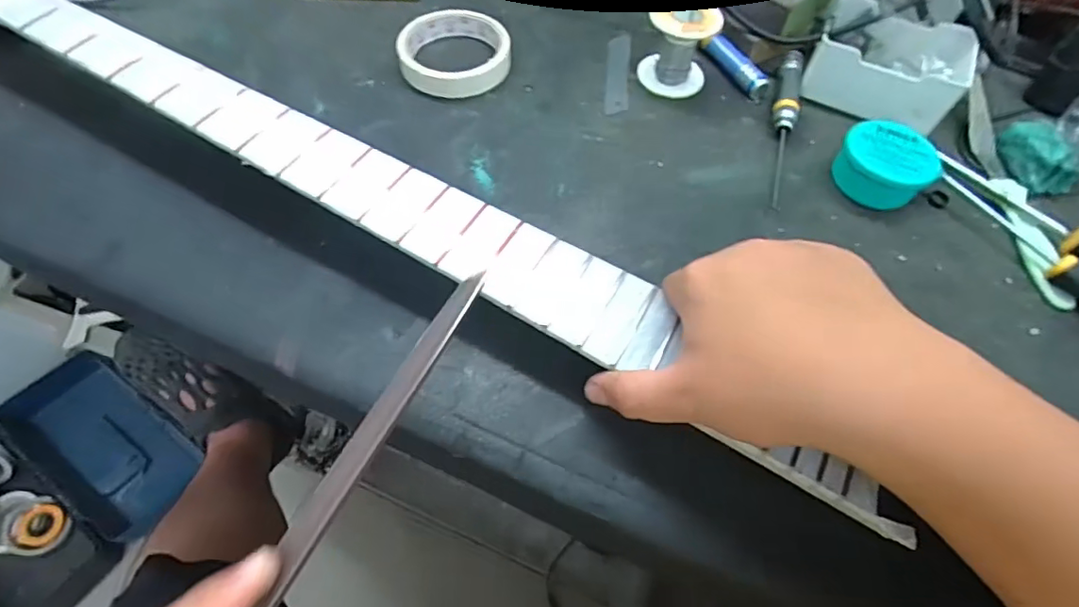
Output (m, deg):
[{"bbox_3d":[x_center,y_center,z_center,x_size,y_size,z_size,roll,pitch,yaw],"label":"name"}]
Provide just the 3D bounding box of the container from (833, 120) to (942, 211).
[{"bbox_3d":[0.248,-0.100,0.401,0.061,0.029,0.053,39,64,20],"label":"container"}]

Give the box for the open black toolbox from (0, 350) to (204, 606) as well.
[{"bbox_3d":[-0.856,0.316,0.975,0.357,0.110,0.405,29,61,15],"label":"open black toolbox"}]

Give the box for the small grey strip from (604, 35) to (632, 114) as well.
[{"bbox_3d":[0.067,-0.197,0.474,0.019,0.004,0.106,5,59,2],"label":"small grey strip"}]

